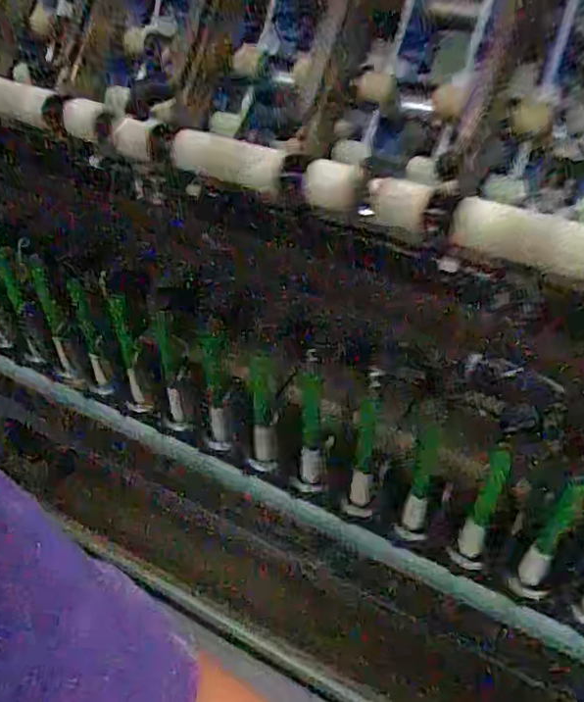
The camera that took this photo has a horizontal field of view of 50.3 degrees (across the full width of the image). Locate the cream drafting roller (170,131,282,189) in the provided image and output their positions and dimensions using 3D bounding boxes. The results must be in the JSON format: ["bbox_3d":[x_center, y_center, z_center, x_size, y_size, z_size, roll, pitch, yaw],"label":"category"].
[{"bbox_3d":[-0.067,-0.180,0.589,0.125,0.041,0.036,24,48,24],"label":"cream drafting roller"}]

